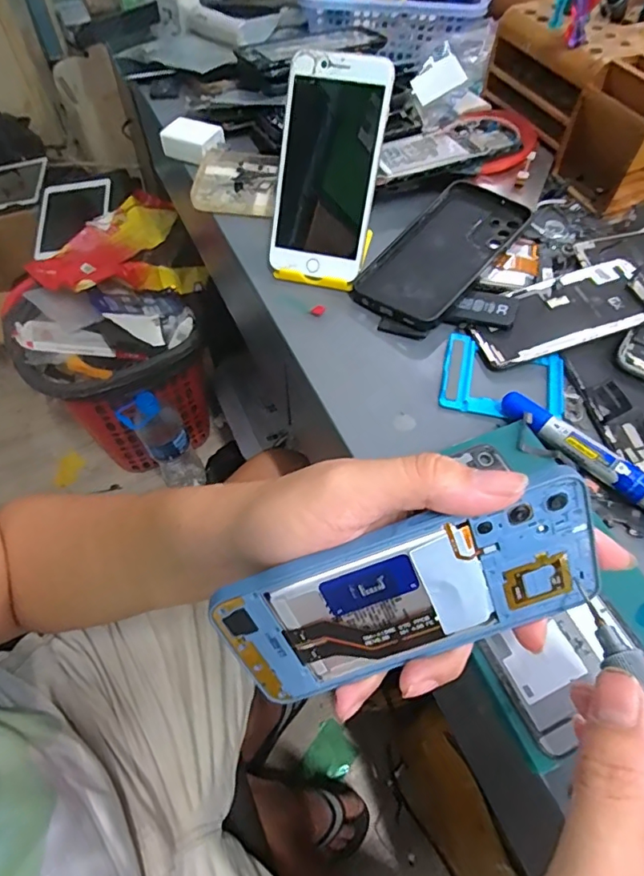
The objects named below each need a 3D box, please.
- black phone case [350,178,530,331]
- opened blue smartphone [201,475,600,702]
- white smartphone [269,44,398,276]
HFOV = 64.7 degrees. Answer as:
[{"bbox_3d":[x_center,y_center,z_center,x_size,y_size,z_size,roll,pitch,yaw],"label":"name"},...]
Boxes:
[{"bbox_3d":[0.101,-0.155,0.425,0.079,0.016,0.164,34,68,21],"label":"black phone case"},{"bbox_3d":[0.038,0.069,0.218,0.156,0.076,0.004,-22,29,6],"label":"opened blue smartphone"},{"bbox_3d":[0.004,-0.205,0.395,0.076,0.153,0.012,12,21,7],"label":"white smartphone"}]

